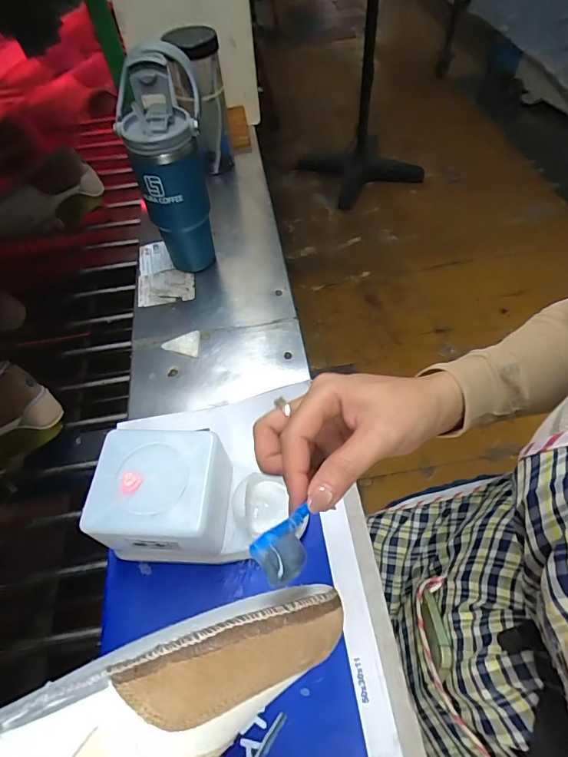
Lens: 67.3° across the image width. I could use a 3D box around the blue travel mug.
[{"bbox_3d":[-0.145,-0.273,0.587,0.102,0.270,0.098,-11,54,-2],"label":"blue travel mug"}]

